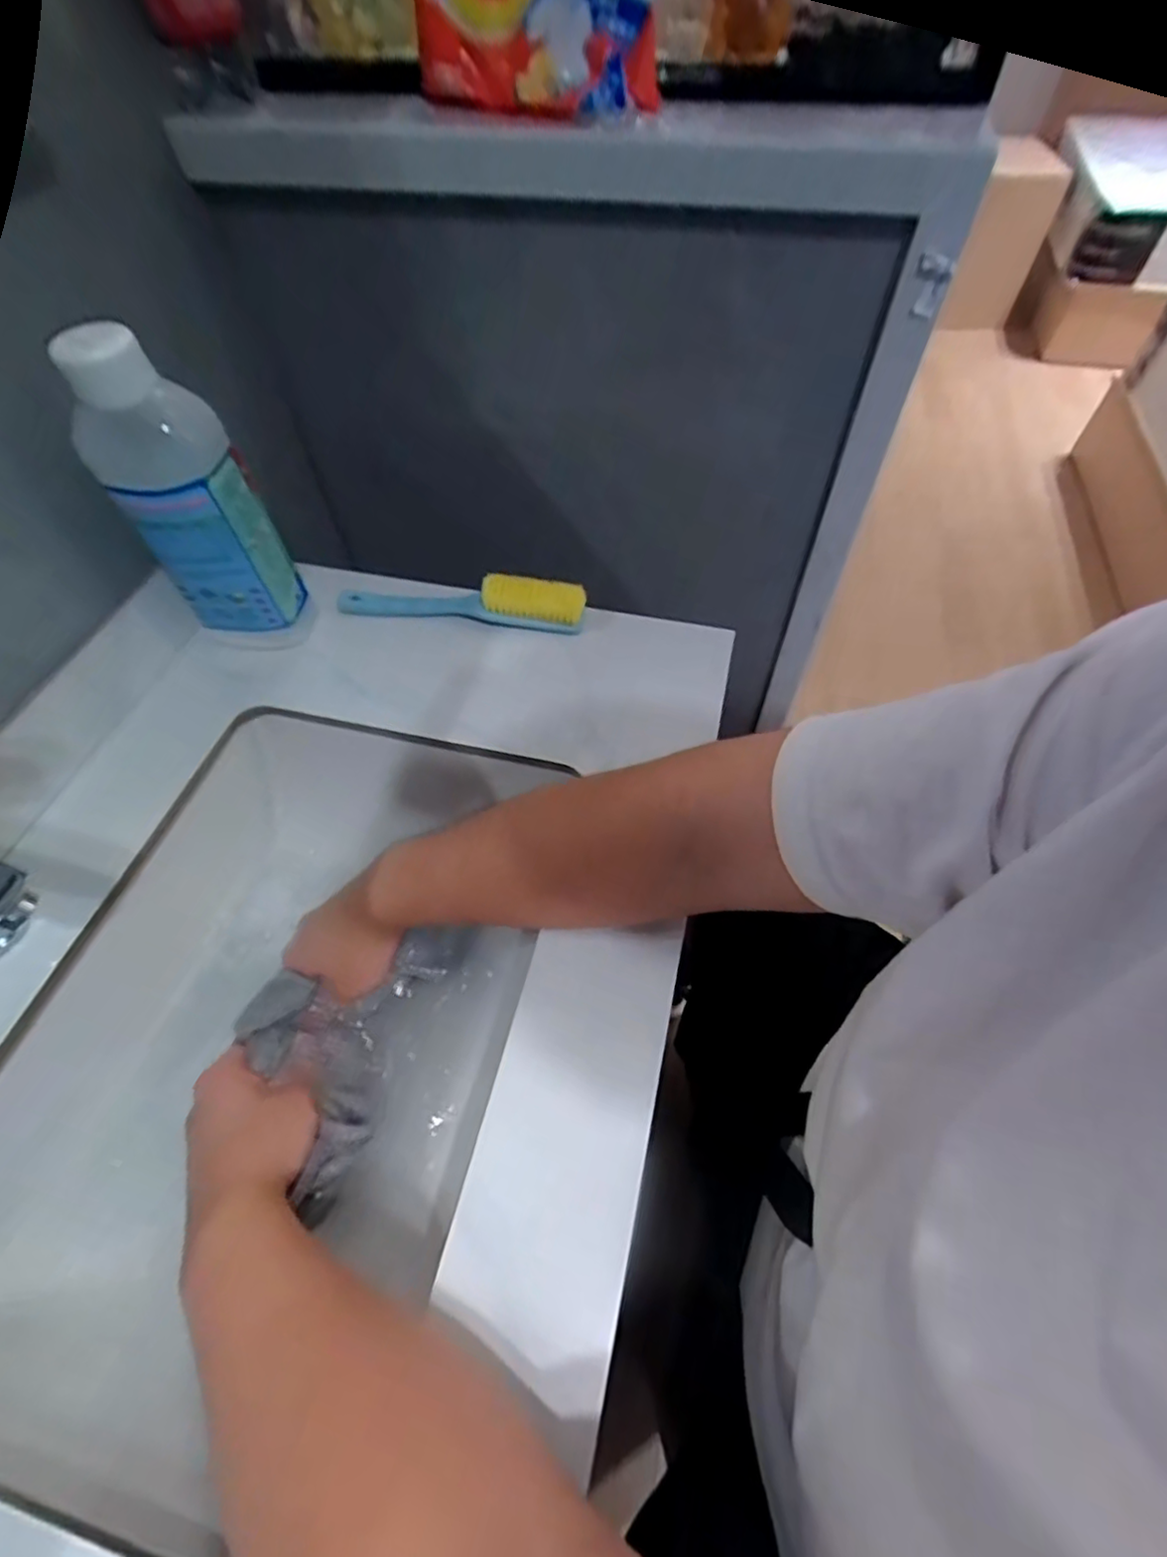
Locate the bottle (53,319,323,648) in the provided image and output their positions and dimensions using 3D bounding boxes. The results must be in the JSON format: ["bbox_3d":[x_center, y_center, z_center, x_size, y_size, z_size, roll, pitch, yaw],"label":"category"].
[{"bbox_3d":[-0.292,-0.200,0.479,0.086,0.232,0.059,6,56,6],"label":"bottle"}]

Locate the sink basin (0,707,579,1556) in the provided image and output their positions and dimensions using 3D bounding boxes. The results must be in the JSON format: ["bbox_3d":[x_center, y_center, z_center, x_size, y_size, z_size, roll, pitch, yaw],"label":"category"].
[{"bbox_3d":[-0.220,0.169,0.450,0.313,0.118,0.445,12,57,9],"label":"sink basin"}]

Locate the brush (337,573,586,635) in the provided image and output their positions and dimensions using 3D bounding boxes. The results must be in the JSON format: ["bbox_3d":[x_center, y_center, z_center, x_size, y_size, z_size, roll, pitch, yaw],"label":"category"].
[{"bbox_3d":[-0.114,-0.164,0.562,0.228,0.037,0.032,5,56,5],"label":"brush"}]

